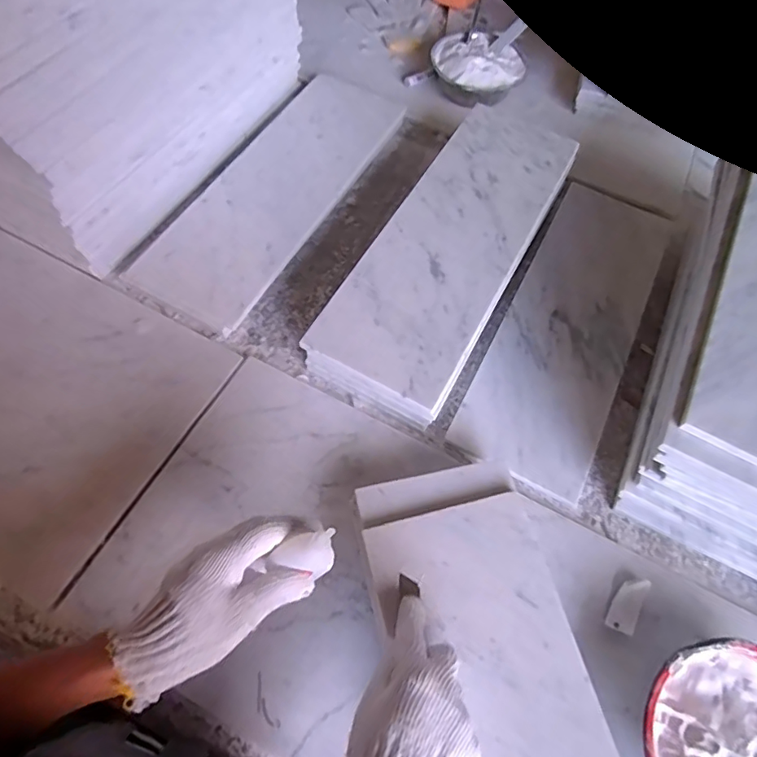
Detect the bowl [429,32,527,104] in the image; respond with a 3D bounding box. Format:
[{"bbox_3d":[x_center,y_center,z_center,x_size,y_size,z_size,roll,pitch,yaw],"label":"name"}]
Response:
[{"bbox_3d":[0.158,-0.494,0.835,0.143,0.052,0.148,1,63,-1],"label":"bowl"}]

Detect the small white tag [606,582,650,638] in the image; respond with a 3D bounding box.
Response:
[{"bbox_3d":[0.239,0.217,0.493,0.024,0.015,0.055,33,66,14],"label":"small white tag"}]

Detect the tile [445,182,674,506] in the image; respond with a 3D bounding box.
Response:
[{"bbox_3d":[0.248,-0.077,0.649,0.154,0.023,0.452,26,65,11],"label":"tile"}]

